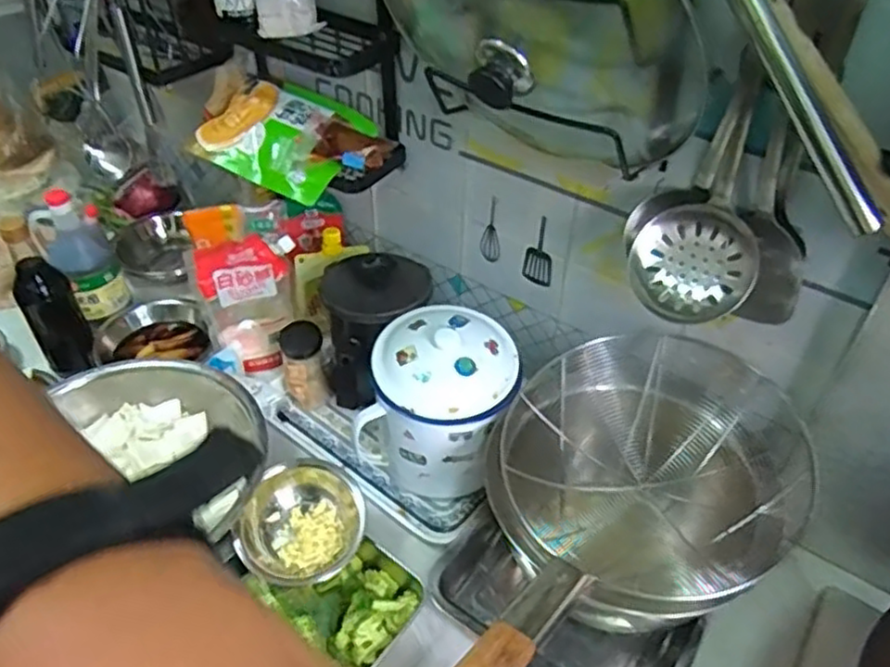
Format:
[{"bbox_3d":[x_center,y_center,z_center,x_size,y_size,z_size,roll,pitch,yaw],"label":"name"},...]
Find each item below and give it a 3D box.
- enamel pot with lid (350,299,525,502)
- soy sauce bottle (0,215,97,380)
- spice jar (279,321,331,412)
[{"bbox_3d":[-0.001,0.075,0.828,0.158,0.177,0.159,1,43,-1],"label":"enamel pot with lid"},{"bbox_3d":[-0.534,-0.033,0.958,0.067,0.274,0.077,-24,49,-25],"label":"soy sauce bottle"},{"bbox_3d":[-0.183,0.043,0.923,0.051,0.121,0.051,1,43,-1],"label":"spice jar"}]

